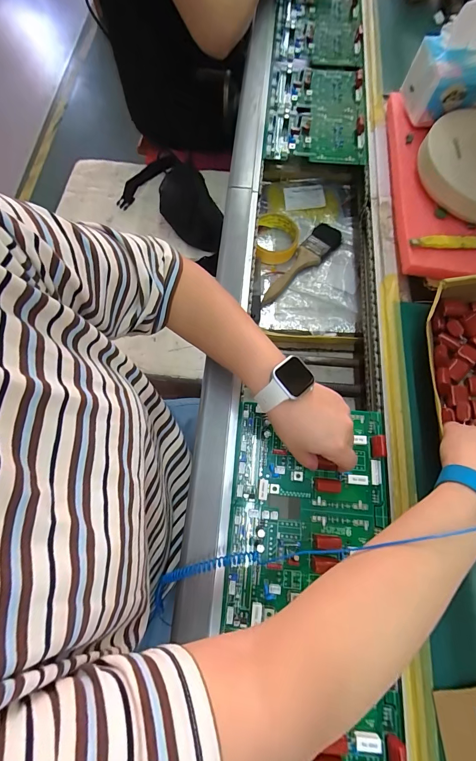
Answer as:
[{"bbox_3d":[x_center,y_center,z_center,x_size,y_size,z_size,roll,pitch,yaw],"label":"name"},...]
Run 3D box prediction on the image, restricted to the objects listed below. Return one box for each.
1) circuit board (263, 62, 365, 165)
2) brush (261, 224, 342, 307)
[{"bbox_3d":[0.138,-0.489,0.588,0.167,0.026,0.231,5,73,1],"label":"circuit board"},{"bbox_3d":[0.112,-0.202,0.571,0.048,0.012,0.205,37,76,10],"label":"brush"}]

